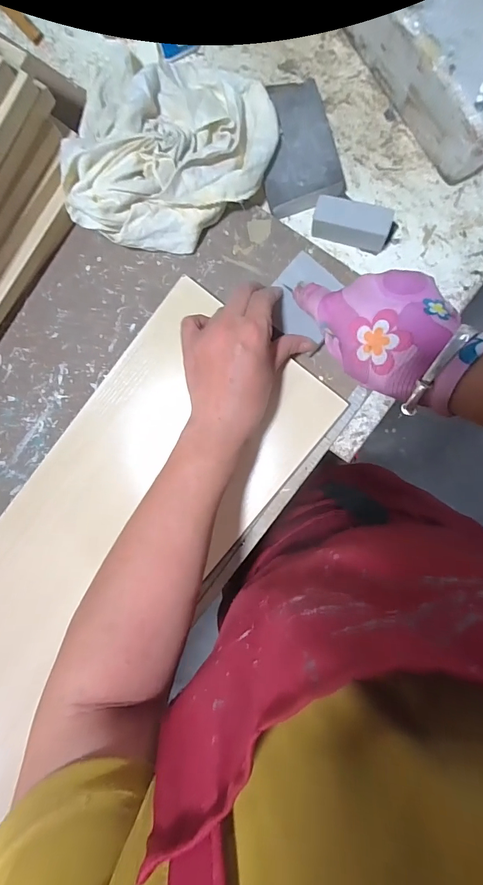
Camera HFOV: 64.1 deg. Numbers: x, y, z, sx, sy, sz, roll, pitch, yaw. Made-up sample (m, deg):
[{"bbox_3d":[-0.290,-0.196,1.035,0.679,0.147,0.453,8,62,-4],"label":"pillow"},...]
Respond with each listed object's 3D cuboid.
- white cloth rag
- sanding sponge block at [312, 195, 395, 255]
[{"bbox_3d":[-0.061,-0.276,0.341,0.181,0.056,0.193,8,93,4],"label":"white cloth rag"},{"bbox_3d":[0.102,-0.204,0.362,0.068,0.033,0.027,17,94,3],"label":"sanding sponge block"}]

